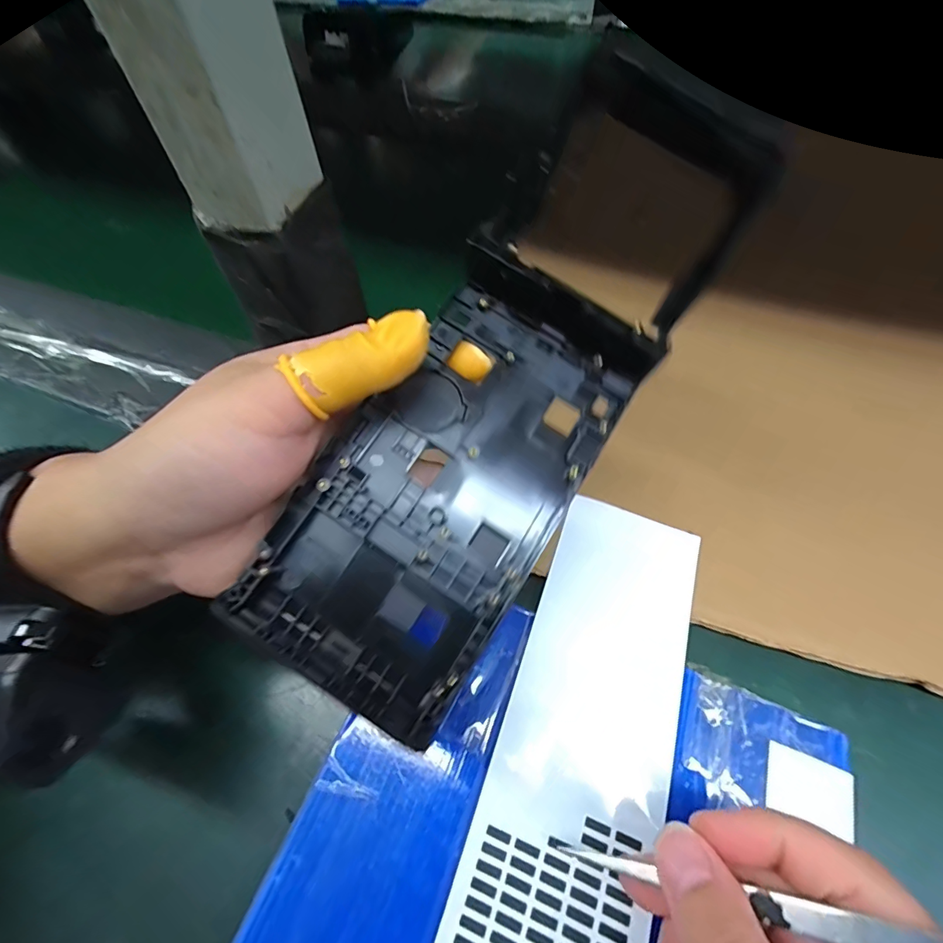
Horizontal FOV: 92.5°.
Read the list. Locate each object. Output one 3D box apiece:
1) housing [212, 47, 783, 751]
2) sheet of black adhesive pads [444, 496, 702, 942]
[{"bbox_3d":[0.017,-0.034,0.153,0.072,0.032,0.226,31,82,19],"label":"housing"},{"bbox_3d":[0.040,0.124,0.168,0.064,0.007,0.247,19,60,13],"label":"sheet of black adhesive pads"}]

